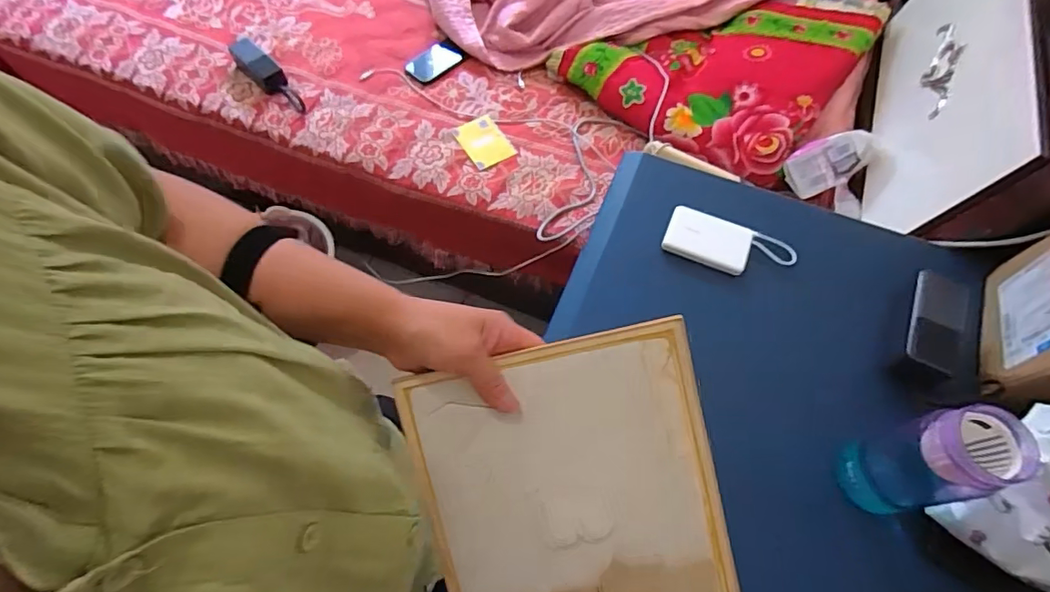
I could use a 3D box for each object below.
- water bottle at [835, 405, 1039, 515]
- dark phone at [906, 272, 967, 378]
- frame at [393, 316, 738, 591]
[{"bbox_3d":[0.370,0.152,0.483,0.066,0.155,0.068,-8,64,-7],"label":"water bottle"},{"bbox_3d":[0.467,0.030,0.591,0.058,0.008,0.128,25,62,10],"label":"dark phone"},{"bbox_3d":[0.036,0.163,0.384,0.209,0.014,0.259,-12,95,6],"label":"frame"}]

